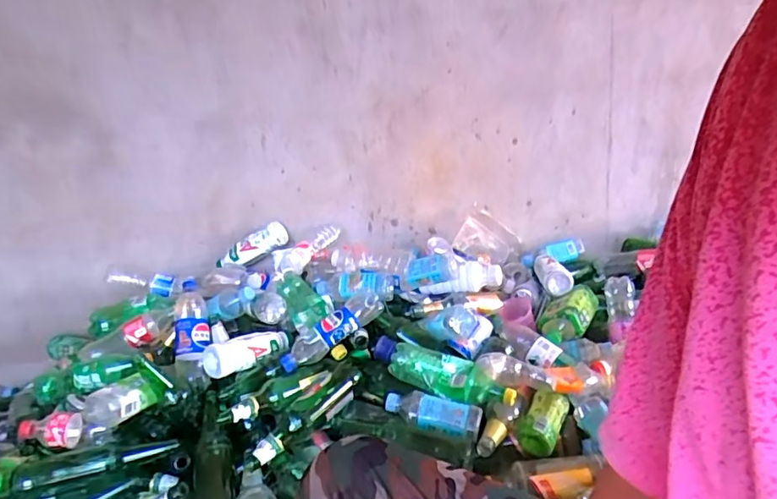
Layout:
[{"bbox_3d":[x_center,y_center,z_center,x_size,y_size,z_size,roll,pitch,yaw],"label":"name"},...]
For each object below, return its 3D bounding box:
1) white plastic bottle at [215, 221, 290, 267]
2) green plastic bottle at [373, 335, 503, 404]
[{"bbox_3d":[-0.342,-0.005,1.325,0.198,0.064,0.068,-25,15,14],"label":"white plastic bottle"},{"bbox_3d":[0.085,0.222,0.996,0.265,0.063,0.088,18,26,18],"label":"green plastic bottle"}]

